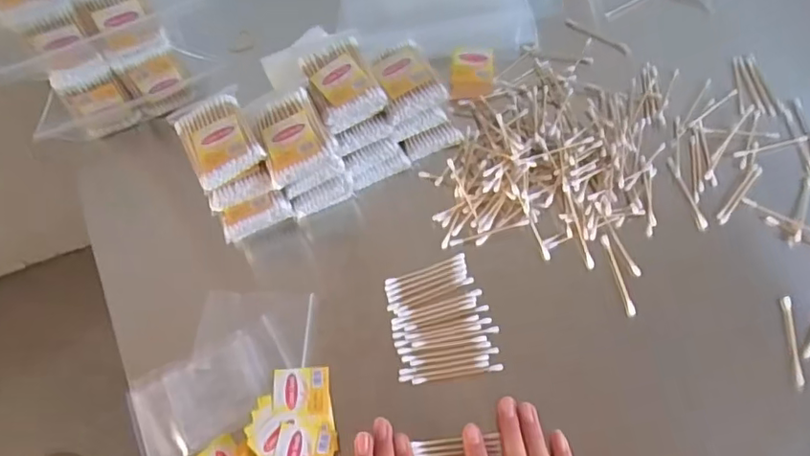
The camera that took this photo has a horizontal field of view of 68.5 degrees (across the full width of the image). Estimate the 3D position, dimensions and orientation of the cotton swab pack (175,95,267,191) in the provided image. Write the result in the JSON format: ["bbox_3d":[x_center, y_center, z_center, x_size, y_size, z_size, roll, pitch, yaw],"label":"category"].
[{"bbox_3d":[-0.156,-0.075,0.496,0.055,0.012,0.075,-27,65,-10],"label":"cotton swab pack"}]

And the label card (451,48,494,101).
[{"bbox_3d":[0.068,-0.154,0.597,0.043,0.008,0.050,-2,92,-3],"label":"label card"}]

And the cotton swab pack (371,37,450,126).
[{"bbox_3d":[0.001,-0.135,0.539,0.053,0.022,0.072,-19,64,-7],"label":"cotton swab pack"}]

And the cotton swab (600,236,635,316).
[{"bbox_3d":[0.181,0.039,0.506,0.006,0.004,0.073,-12,63,-3],"label":"cotton swab"}]

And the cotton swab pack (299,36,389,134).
[{"bbox_3d":[-0.054,-0.125,0.523,0.056,0.030,0.068,-23,65,-9],"label":"cotton swab pack"}]

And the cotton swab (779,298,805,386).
[{"bbox_3d":[0.306,0.088,0.468,0.007,0.004,0.070,2,64,4],"label":"cotton swab"}]

